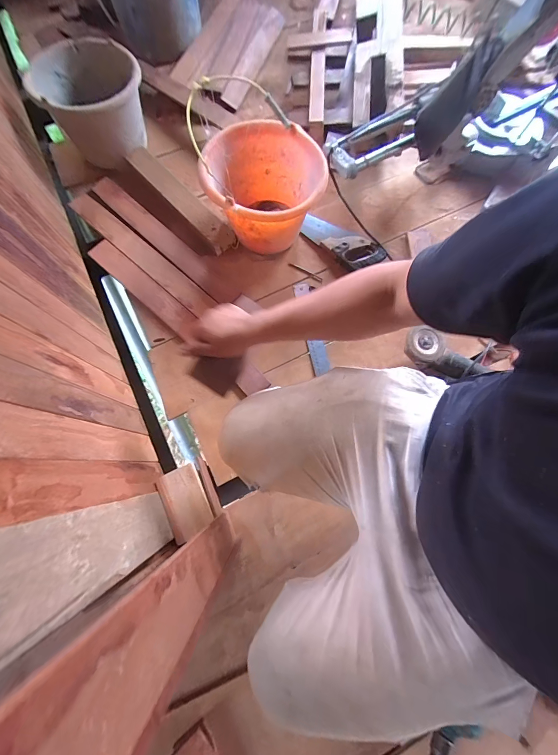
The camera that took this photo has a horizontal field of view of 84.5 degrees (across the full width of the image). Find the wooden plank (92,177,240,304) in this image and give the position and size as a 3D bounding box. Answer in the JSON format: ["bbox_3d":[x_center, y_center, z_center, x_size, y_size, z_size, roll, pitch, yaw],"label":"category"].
[{"bbox_3d":[-0.324,-0.388,0.849,0.546,0.014,0.063,42,77,10],"label":"wooden plank"}]

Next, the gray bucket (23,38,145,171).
[{"bbox_3d":[-0.499,-0.751,0.866,0.249,0.179,0.262,0,74,-1],"label":"gray bucket"}]

